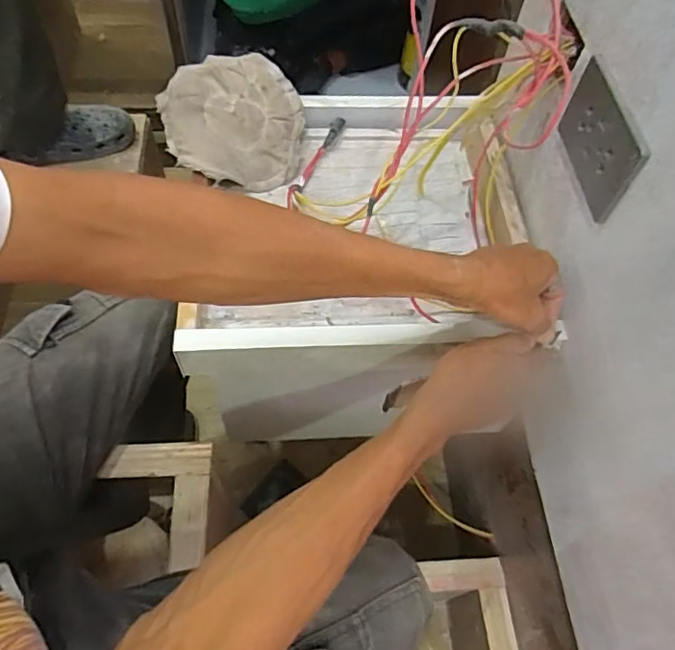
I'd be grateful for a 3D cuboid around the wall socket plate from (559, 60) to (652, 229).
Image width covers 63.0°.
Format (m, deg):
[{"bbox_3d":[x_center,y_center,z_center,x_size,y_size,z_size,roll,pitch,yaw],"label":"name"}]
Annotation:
[{"bbox_3d":[0.214,-0.153,0.454,0.013,0.070,0.124,3,59,-2],"label":"wall socket plate"}]

